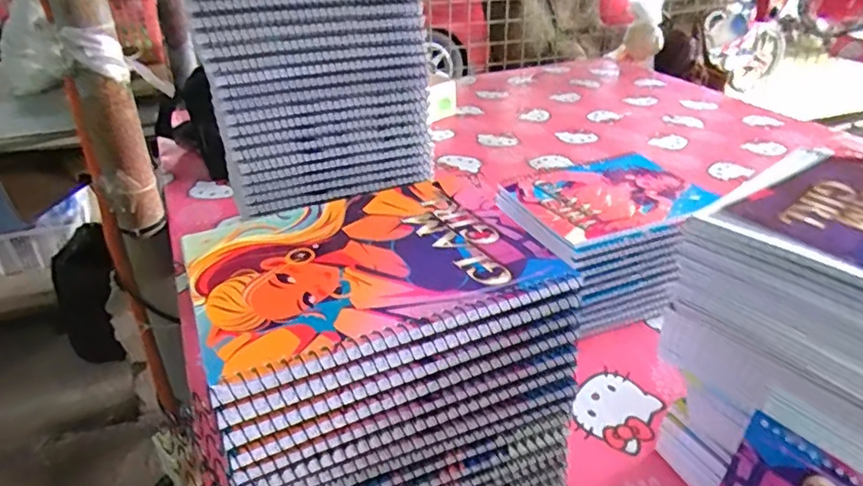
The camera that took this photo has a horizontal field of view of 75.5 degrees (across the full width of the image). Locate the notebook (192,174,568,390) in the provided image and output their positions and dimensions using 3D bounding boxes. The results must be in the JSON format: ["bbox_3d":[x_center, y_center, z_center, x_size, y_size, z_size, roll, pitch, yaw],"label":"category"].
[{"bbox_3d":[-0.036,0.005,0.329,0.195,0.007,0.139,-14,34,-22],"label":"notebook"}]

